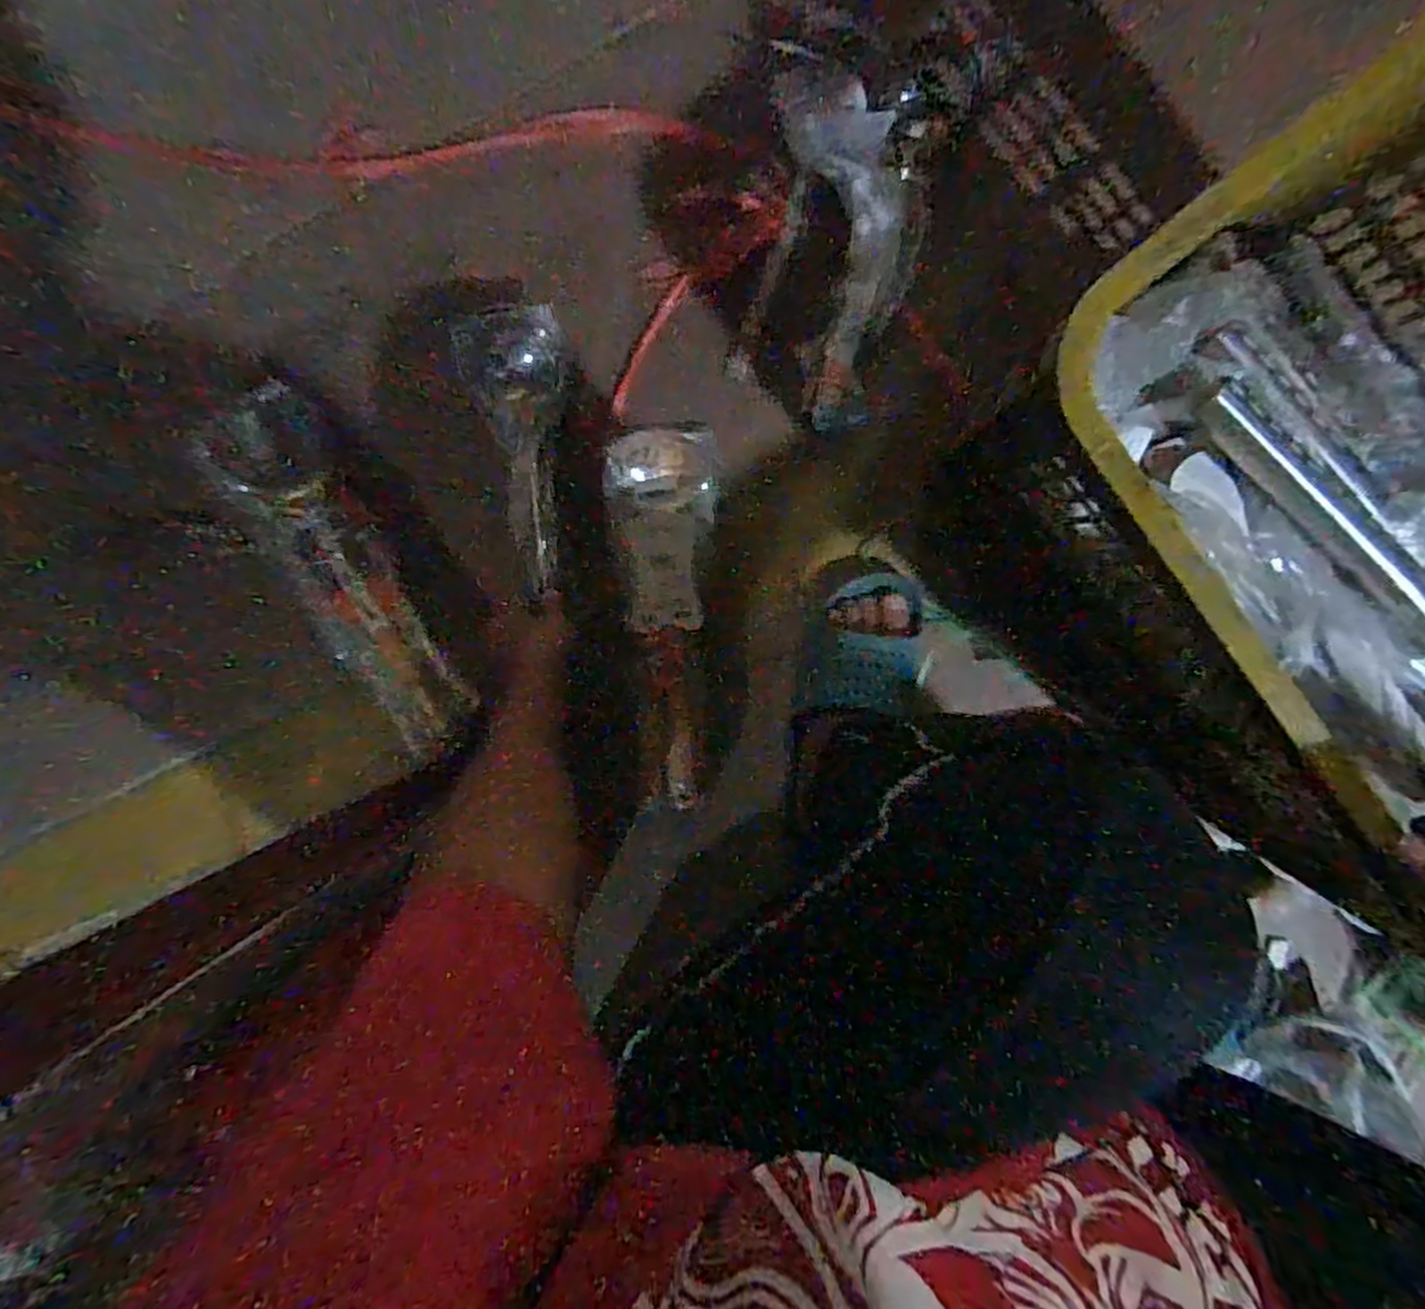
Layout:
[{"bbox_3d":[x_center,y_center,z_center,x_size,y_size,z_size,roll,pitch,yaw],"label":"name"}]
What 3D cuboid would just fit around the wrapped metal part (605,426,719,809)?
[{"bbox_3d":[-0.037,-0.041,0.672,0.100,0.059,0.352,-5,96,6],"label":"wrapped metal part"}]

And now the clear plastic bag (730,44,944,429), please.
[{"bbox_3d":[0.110,-0.373,0.629,0.152,0.053,0.306,8,97,4],"label":"clear plastic bag"}]

